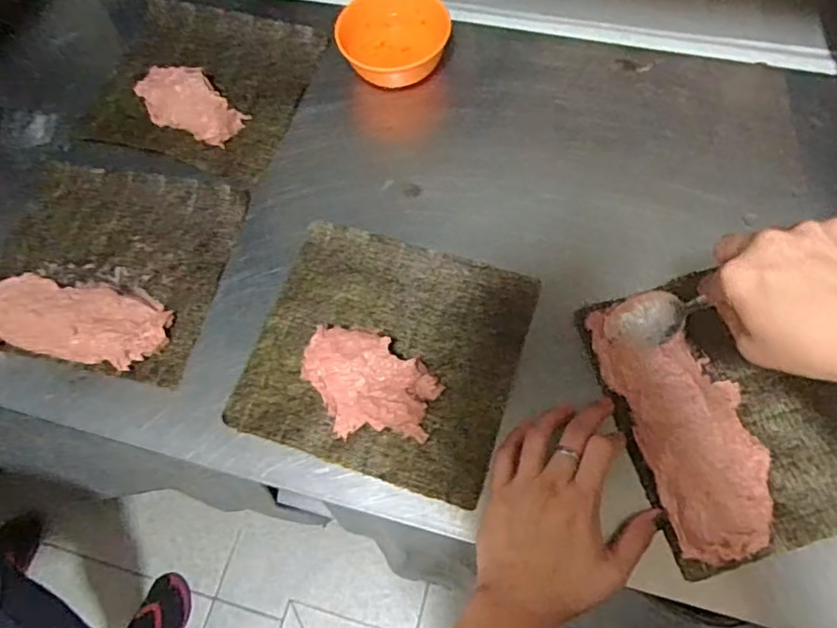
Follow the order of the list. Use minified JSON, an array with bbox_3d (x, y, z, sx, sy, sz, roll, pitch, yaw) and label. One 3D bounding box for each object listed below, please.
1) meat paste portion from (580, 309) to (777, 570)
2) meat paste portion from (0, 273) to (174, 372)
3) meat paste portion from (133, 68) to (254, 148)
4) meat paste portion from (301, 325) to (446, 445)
[{"bbox_3d":[0.193,0.075,0.424,0.081,0.015,0.179,-15,67,-4],"label":"meat paste portion"},{"bbox_3d":[-0.277,0.005,0.481,0.151,0.017,0.065,8,67,7],"label":"meat paste portion"},{"bbox_3d":[-0.218,-0.202,0.563,0.105,0.023,0.059,27,71,14],"label":"meat paste portion"},{"bbox_3d":[-0.038,0.054,0.442,0.102,0.029,0.071,19,69,11],"label":"meat paste portion"}]

